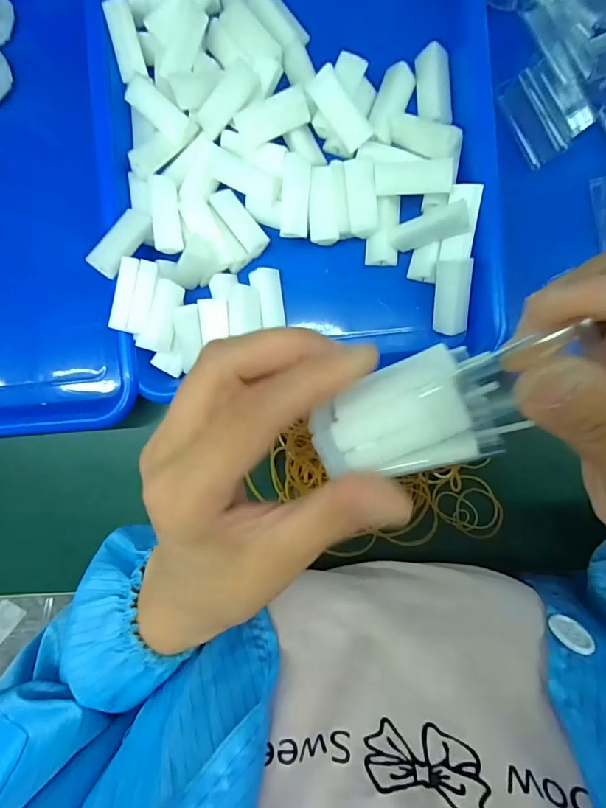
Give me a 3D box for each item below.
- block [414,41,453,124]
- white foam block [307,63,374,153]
[{"bbox_3d":[0.084,-0.203,0.276,0.020,0.013,0.044,-6,90,5],"label":"block"},{"bbox_3d":[0.022,-0.178,0.264,0.017,0.010,0.045,-40,110,5],"label":"white foam block"}]

